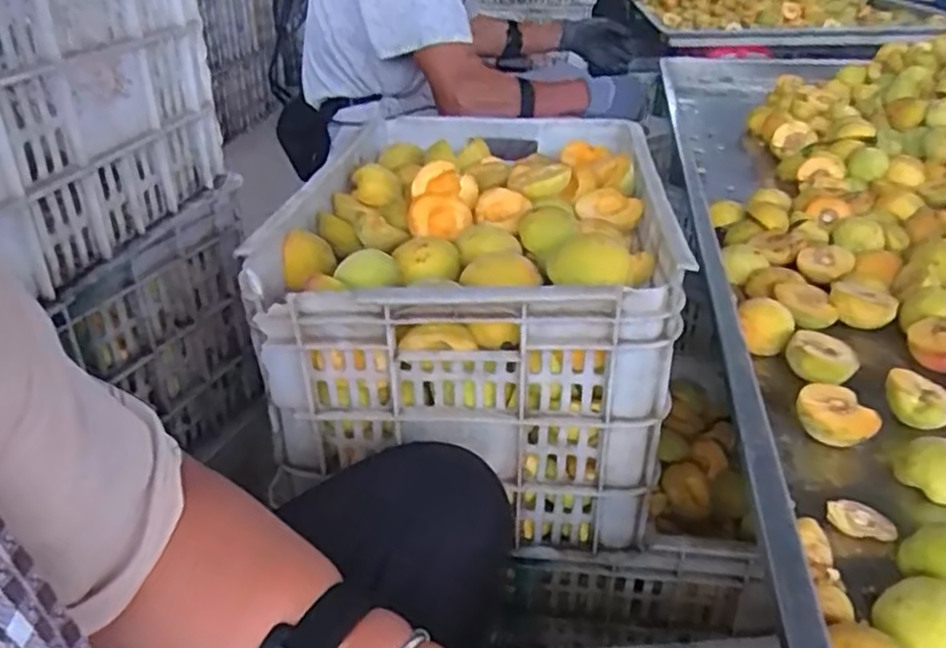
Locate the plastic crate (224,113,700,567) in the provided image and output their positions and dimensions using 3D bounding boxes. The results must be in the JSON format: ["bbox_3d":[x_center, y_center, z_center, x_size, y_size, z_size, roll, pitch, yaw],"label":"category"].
[{"bbox_3d":[0.013,-0.030,0.822,0.341,0.257,0.523,3,30,7],"label":"plastic crate"}]

